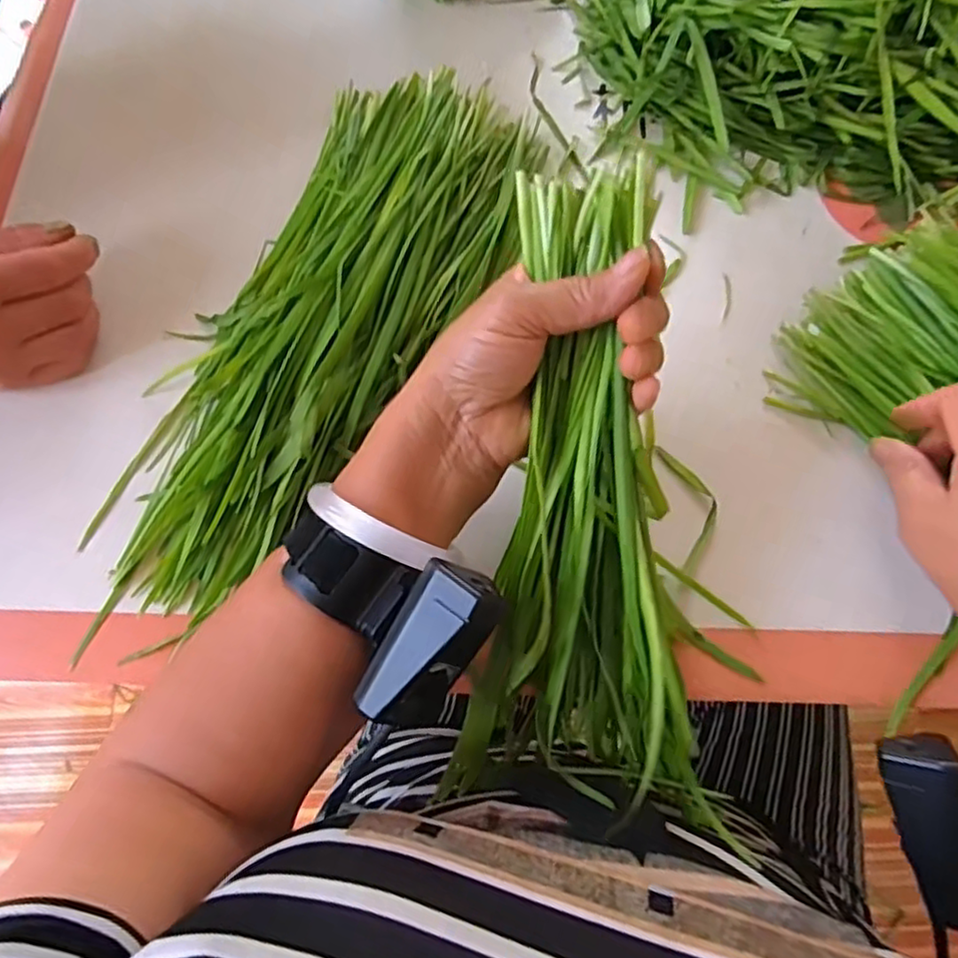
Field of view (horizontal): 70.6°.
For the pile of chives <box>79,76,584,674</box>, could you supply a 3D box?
[{"bbox_3d":[-0.088,-0.088,0.374,0.134,0.036,0.363,26,73,11],"label":"pile of chives"}]

